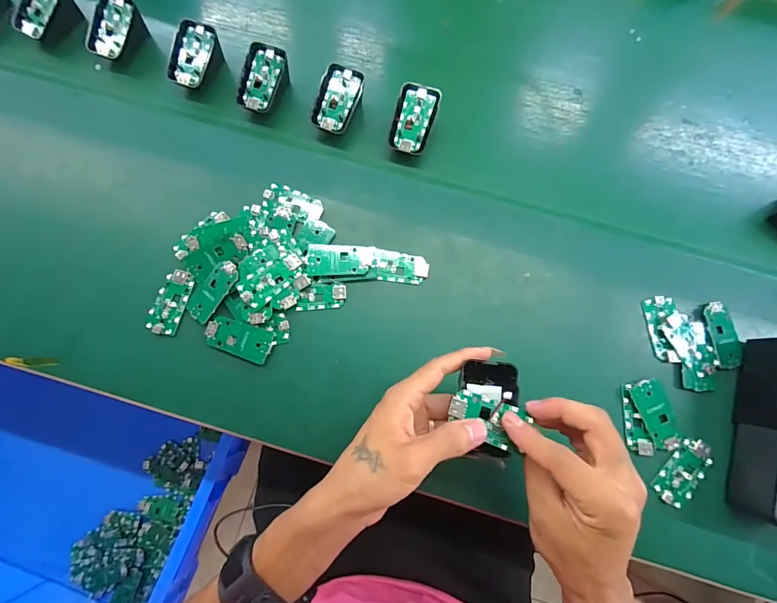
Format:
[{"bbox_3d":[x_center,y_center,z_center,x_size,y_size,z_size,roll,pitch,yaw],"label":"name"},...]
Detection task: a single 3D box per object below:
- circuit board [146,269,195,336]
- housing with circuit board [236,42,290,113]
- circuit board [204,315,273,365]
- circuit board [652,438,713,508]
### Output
[{"bbox_3d":[-0.214,0.000,0.378,0.030,0.005,0.063,16,75,2],"label":"circuit board"},{"bbox_3d":[-0.140,-0.241,0.432,0.042,0.046,0.065,17,75,3],"label":"housing with circuit board"},{"bbox_3d":[-0.143,0.036,0.370,0.063,0.005,0.031,18,75,3],"label":"circuit board"},{"bbox_3d":[0.269,0.155,0.350,0.032,0.006,0.063,38,77,8],"label":"circuit board"}]

